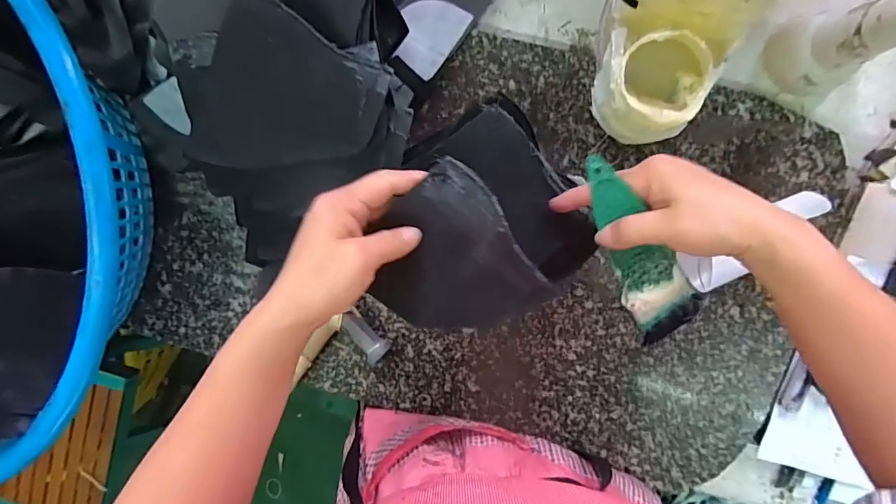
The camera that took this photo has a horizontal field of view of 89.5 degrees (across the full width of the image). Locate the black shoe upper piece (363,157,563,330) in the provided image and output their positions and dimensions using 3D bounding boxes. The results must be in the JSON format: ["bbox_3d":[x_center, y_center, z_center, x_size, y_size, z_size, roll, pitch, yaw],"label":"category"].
[{"bbox_3d":[0.003,0.015,0.311,0.101,0.020,0.125,-36,115,11],"label":"black shoe upper piece"}]

